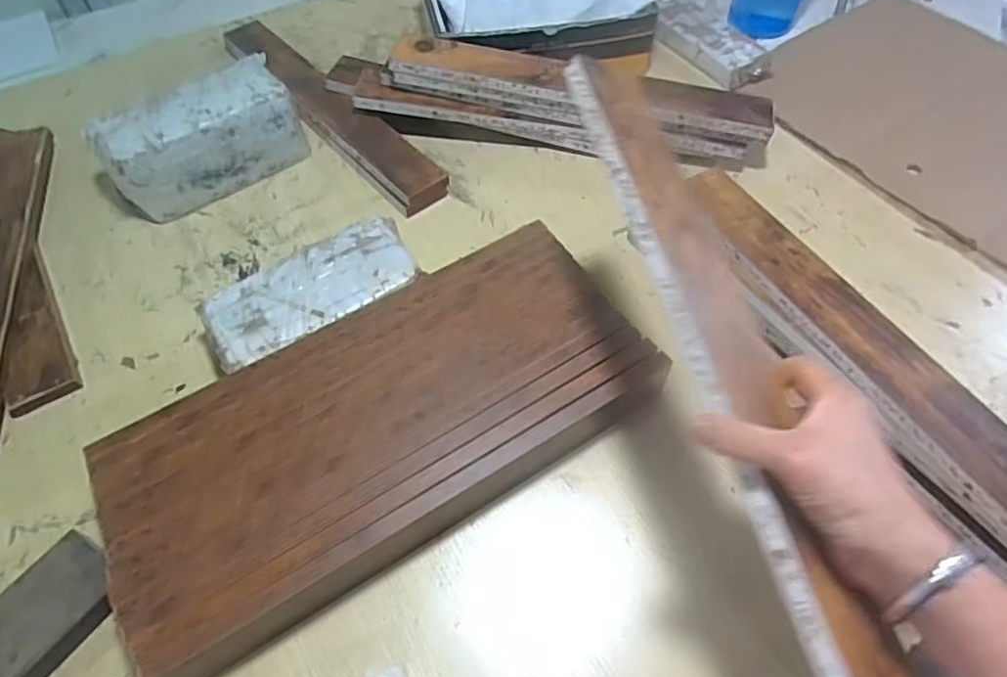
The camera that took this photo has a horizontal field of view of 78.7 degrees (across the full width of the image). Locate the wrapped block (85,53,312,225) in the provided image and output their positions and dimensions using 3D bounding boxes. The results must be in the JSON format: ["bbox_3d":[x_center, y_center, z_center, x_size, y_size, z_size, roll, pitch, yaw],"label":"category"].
[{"bbox_3d":[-0.362,-0.239,0.742,0.221,0.104,0.100,-33,61,-20],"label":"wrapped block"}]

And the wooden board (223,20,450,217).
[{"bbox_3d":[-0.244,-0.310,0.821,0.073,0.046,0.468,-39,63,-22],"label":"wooden board"}]

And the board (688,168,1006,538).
[{"bbox_3d":[0.307,0.007,0.516,0.071,0.026,0.445,-24,59,-15],"label":"board"}]

